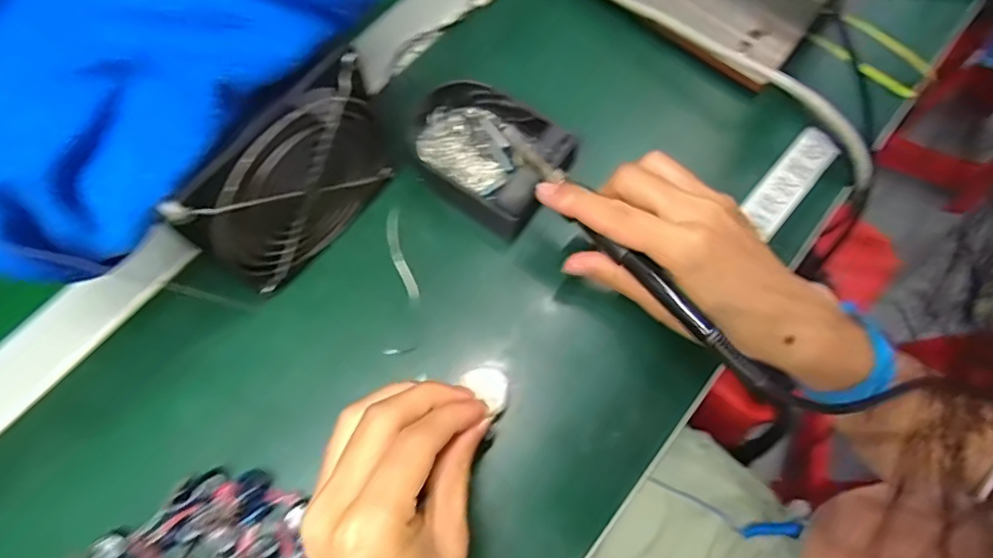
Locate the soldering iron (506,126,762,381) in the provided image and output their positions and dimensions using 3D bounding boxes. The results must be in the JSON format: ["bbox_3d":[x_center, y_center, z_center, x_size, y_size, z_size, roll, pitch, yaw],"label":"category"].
[{"bbox_3d":[0.065,-0.020,0.308,0.017,0.010,0.200,-37,70,-11],"label":"soldering iron"}]

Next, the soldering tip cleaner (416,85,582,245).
[{"bbox_3d":[-0.007,-0.088,0.363,0.117,0.038,0.088,39,75,11],"label":"soldering tip cleaner"}]

